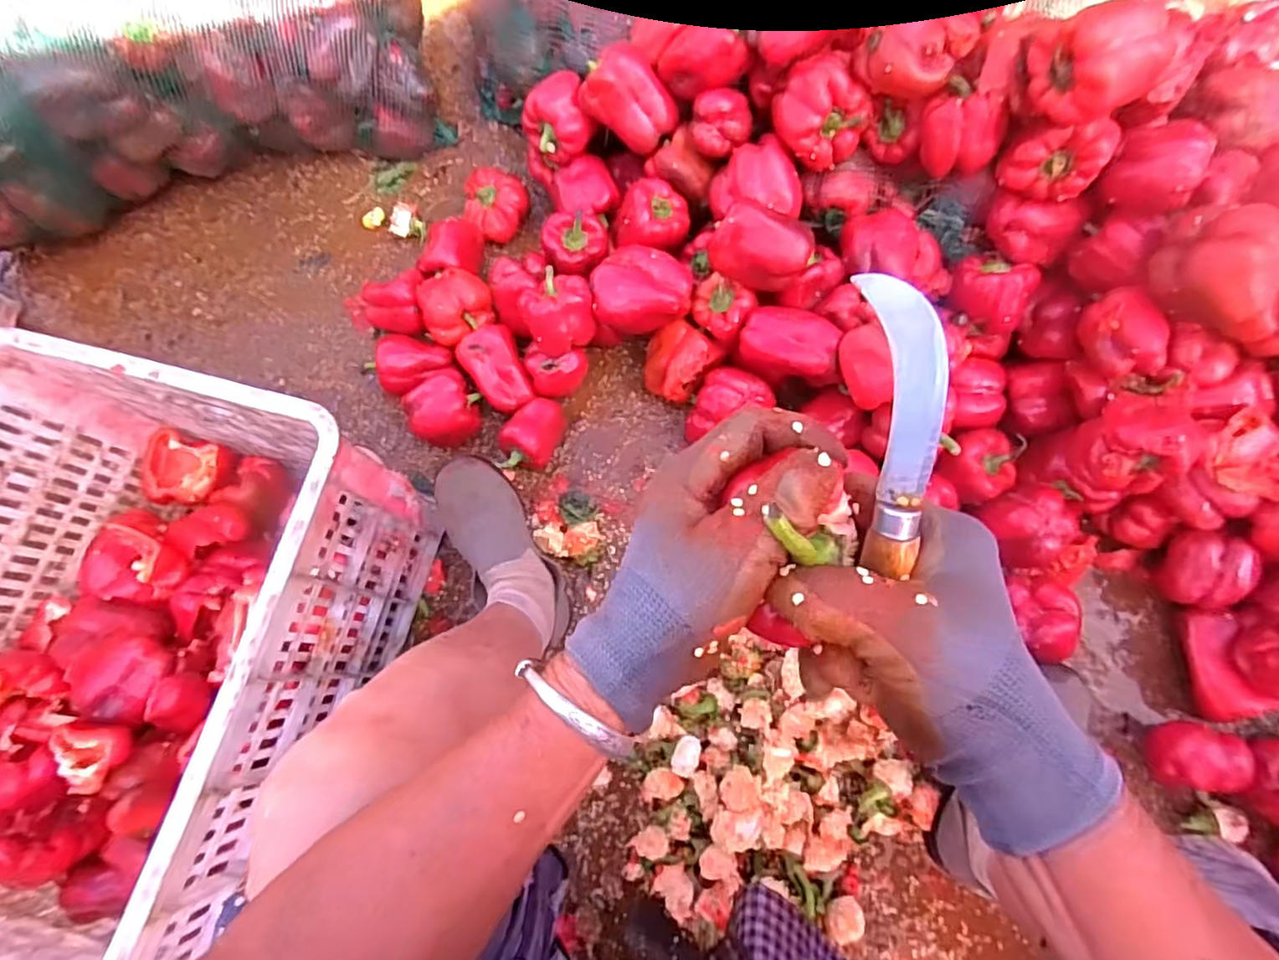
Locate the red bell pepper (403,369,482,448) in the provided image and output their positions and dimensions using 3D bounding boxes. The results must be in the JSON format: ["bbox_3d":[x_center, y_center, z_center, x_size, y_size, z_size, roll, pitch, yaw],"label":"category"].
[{"bbox_3d":[-0.239,-0.080,0.782,0.083,0.079,0.074,-22,74,-5],"label":"red bell pepper"}]

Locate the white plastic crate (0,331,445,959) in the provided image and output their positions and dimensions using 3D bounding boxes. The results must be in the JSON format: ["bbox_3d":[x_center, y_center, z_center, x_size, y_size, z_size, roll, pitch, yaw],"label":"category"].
[{"bbox_3d":[-0.469,0.176,0.591,0.363,0.264,0.500,13,74,5],"label":"white plastic crate"}]

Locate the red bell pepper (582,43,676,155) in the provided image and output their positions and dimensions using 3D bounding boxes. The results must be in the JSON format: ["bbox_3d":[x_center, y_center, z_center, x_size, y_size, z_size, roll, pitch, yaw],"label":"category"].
[{"bbox_3d":[-0.008,-0.453,0.752,0.109,0.079,0.071,36,37,-17],"label":"red bell pepper"}]

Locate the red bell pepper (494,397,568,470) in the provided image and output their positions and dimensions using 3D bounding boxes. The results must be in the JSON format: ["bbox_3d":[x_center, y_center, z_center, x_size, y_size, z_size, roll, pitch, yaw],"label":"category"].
[{"bbox_3d":[-0.131,-0.054,0.783,0.069,0.062,0.101,15,74,6],"label":"red bell pepper"}]

